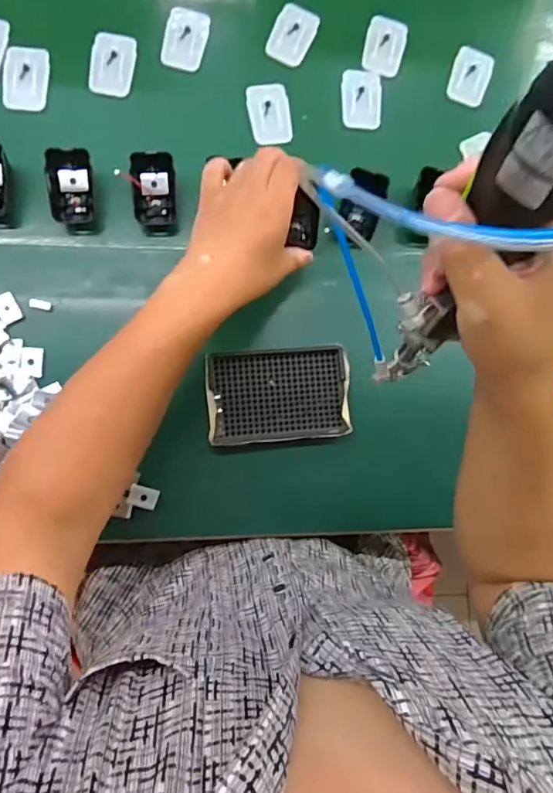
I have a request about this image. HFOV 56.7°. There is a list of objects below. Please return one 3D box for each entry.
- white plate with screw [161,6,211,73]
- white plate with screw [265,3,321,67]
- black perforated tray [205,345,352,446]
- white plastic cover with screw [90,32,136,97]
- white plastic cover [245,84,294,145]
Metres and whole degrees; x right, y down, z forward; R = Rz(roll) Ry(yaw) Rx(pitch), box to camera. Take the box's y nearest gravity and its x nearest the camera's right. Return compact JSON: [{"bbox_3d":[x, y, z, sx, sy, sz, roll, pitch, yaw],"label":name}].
[{"bbox_3d":[-0.101,-0.396,0.568,0.046,0.007,0.068,11,79,-8],"label":"white plate with screw"},{"bbox_3d":[0.018,-0.410,0.580,0.046,0.007,0.070,23,78,-5],"label":"white plate with screw"},{"bbox_3d":[0.002,-0.002,0.523,0.142,0.017,0.092,-4,82,-10],"label":"black perforated tray"},{"bbox_3d":[-0.177,-0.360,0.556,0.044,0.009,0.067,7,80,-9],"label":"white plastic cover with screw"},{"bbox_3d":[-0.007,-0.313,0.569,0.047,0.004,0.067,-6,82,-11],"label":"white plastic cover"}]

